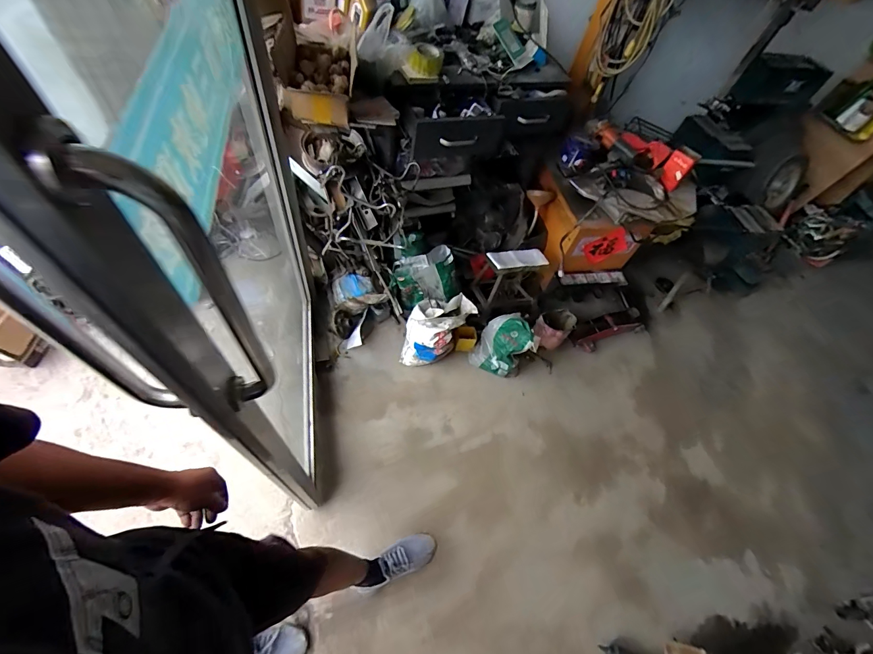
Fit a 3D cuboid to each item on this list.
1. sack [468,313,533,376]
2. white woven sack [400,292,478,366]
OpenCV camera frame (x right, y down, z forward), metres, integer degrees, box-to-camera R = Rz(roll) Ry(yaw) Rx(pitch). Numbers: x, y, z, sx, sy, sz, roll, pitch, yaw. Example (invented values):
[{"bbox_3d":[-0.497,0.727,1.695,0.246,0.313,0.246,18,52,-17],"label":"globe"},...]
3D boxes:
[{"bbox_3d":[0.267,0.066,1.556,0.202,0.254,0.168,23,56,5],"label":"sack"},{"bbox_3d":[-0.002,0.015,1.536,0.192,0.292,0.284,33,58,12],"label":"white woven sack"}]

